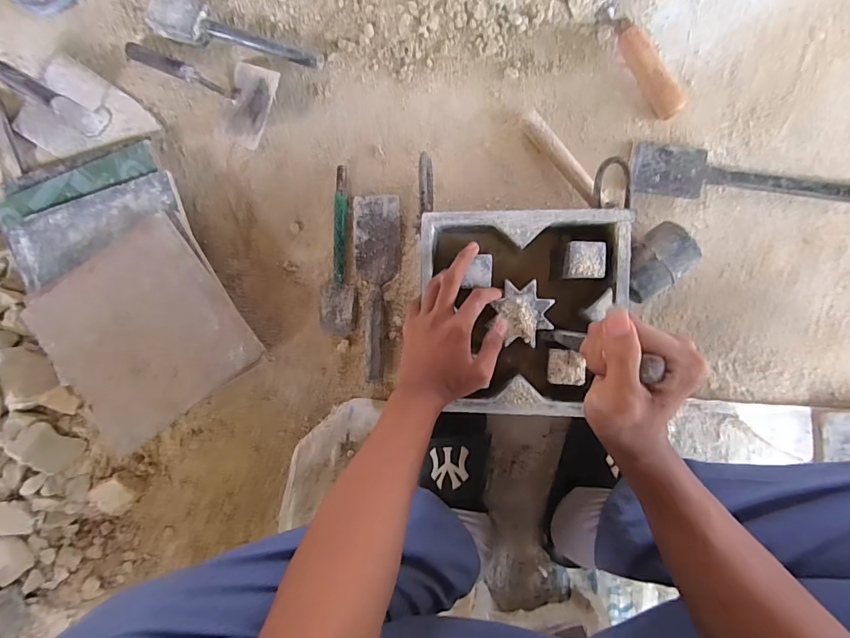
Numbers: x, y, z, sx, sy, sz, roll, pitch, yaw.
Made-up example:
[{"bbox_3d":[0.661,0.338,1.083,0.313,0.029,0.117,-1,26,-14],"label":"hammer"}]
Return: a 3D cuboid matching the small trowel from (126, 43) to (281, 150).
[{"bbox_3d":[-0.328,-0.350,0.609,0.273,0.054,0.107,30,96,4],"label":"small trowel"}]

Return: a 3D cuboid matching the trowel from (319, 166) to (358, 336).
[{"bbox_3d":[-0.134,-0.097,0.620,0.055,0.019,0.242,-2,93,7],"label":"trowel"}]

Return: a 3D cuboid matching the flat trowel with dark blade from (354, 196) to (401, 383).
[{"bbox_3d":[-0.068,-0.045,0.602,0.068,0.025,0.260,-1,93,7],"label":"flat trowel with dark blade"}]

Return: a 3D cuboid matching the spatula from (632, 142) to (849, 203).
[{"bbox_3d":[0.433,-0.175,0.545,0.313,0.014,0.062,11,94,6],"label":"spatula"}]

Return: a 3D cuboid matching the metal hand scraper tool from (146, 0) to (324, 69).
[{"bbox_3d":[-0.274,-0.406,0.604,0.271,0.040,0.063,23,95,5],"label":"metal hand scraper tool"}]

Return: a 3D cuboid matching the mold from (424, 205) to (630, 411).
[{"bbox_3d":[0.113,-0.008,0.507,0.221,0.086,0.226,1,93,7],"label":"mold"}]

